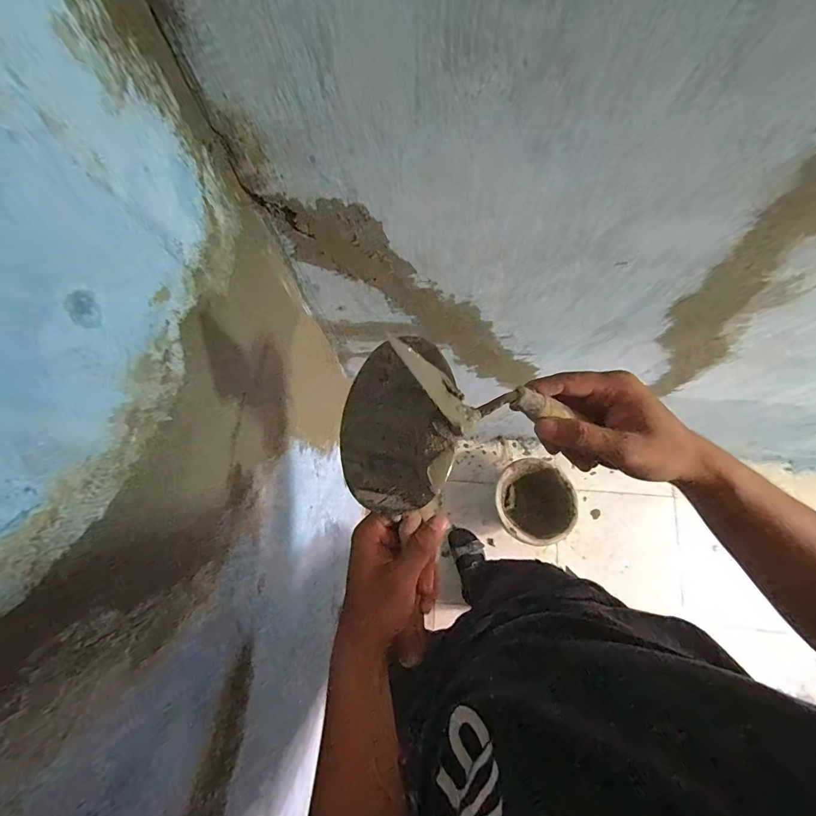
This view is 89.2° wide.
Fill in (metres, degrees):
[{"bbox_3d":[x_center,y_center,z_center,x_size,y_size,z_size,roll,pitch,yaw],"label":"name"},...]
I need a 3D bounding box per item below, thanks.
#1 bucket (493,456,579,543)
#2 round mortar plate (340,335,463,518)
[{"bbox_3d":[0.416,0.300,1.370,0.270,0.170,0.269,0,77,2],"label":"bucket"},{"bbox_3d":[-0.013,0.014,0.374,0.098,0.015,0.156,-7,64,18],"label":"round mortar plate"}]

